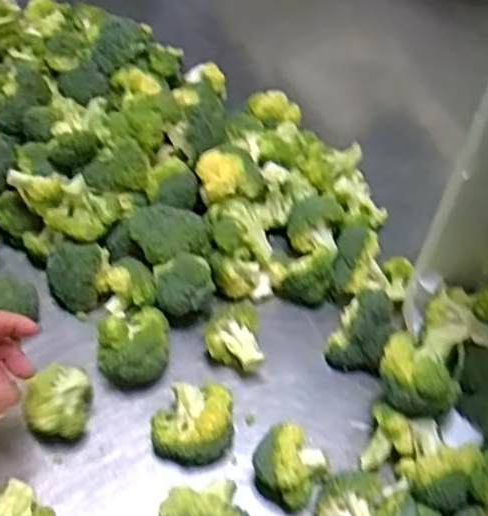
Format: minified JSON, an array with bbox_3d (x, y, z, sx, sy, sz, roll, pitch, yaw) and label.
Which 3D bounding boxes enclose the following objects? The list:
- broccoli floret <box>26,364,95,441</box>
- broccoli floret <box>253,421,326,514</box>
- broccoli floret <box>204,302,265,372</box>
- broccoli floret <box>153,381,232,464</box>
[{"bbox_3d":[-0.133,0.106,0.505,0.048,0.044,0.049,5,51,1],"label":"broccoli floret"},{"bbox_3d":[0.030,0.142,0.481,0.044,0.042,0.042,1,51,-2],"label":"broccoli floret"},{"bbox_3d":[-0.008,0.066,0.544,0.041,0.039,0.048,-3,52,-6],"label":"broccoli floret"},{"bbox_3d":[-0.037,0.119,0.504,0.056,0.036,0.054,1,51,-2],"label":"broccoli floret"}]

